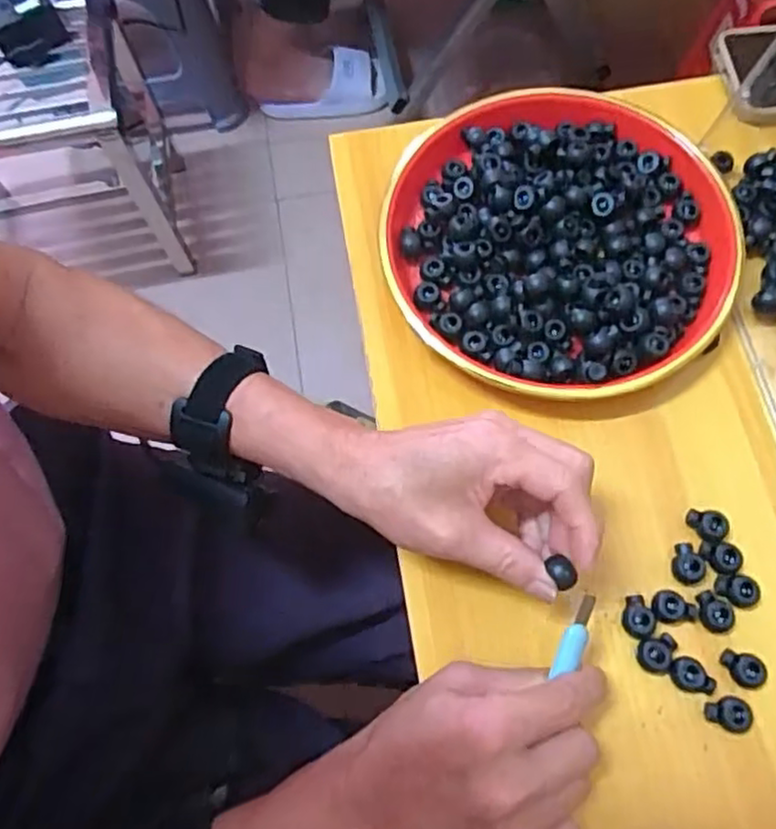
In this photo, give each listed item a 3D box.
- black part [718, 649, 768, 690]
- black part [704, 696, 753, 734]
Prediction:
[{"bbox_3d":[0.190,0.136,0.364,0.023,0.010,0.016,26,73,11],"label":"black part"},{"bbox_3d":[0.180,0.158,0.359,0.022,0.009,0.017,8,71,5],"label":"black part"}]

